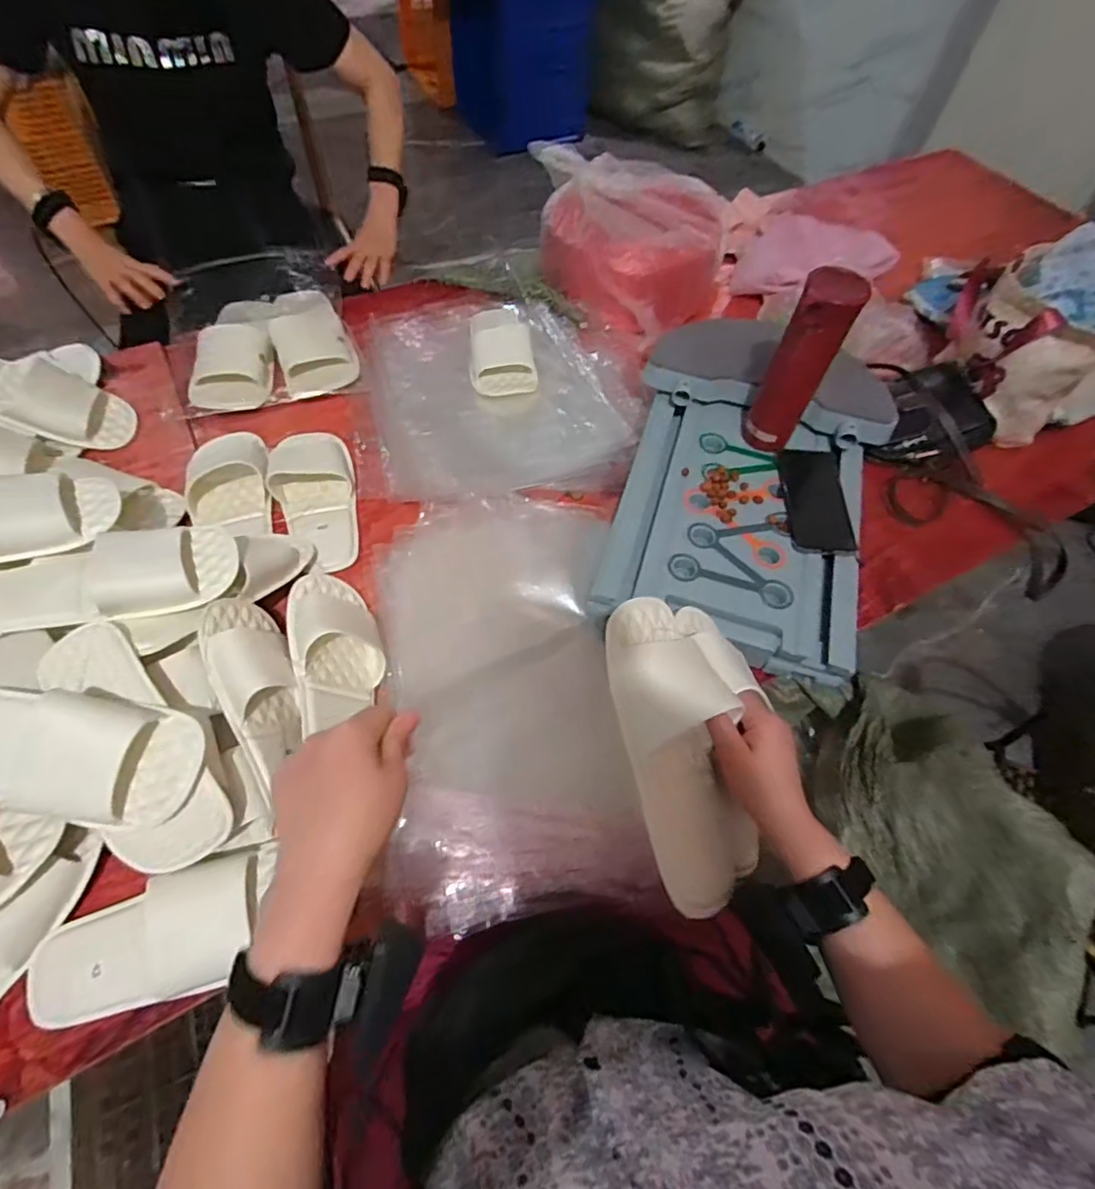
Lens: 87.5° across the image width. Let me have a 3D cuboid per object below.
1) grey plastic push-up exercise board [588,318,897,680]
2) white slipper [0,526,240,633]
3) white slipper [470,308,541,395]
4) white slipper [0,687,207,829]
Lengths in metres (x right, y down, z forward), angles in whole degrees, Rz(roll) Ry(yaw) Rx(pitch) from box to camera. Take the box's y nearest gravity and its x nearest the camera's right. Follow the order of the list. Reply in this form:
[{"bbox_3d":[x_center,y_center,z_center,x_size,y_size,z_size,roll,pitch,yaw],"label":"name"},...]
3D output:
[{"bbox_3d":[0.268,-0.142,0.722,0.343,0.105,0.455,14,60,4],"label":"grey plastic push-up exercise board"},{"bbox_3d":[-0.415,-0.014,0.538,0.219,0.042,0.090,-18,63,-14],"label":"white slipper"},{"bbox_3d":[-0.075,-0.393,0.889,0.101,0.053,0.206,-8,61,-9],"label":"white slipper"},{"bbox_3d":[-0.388,0.122,0.456,0.215,0.052,0.096,13,60,3],"label":"white slipper"}]

